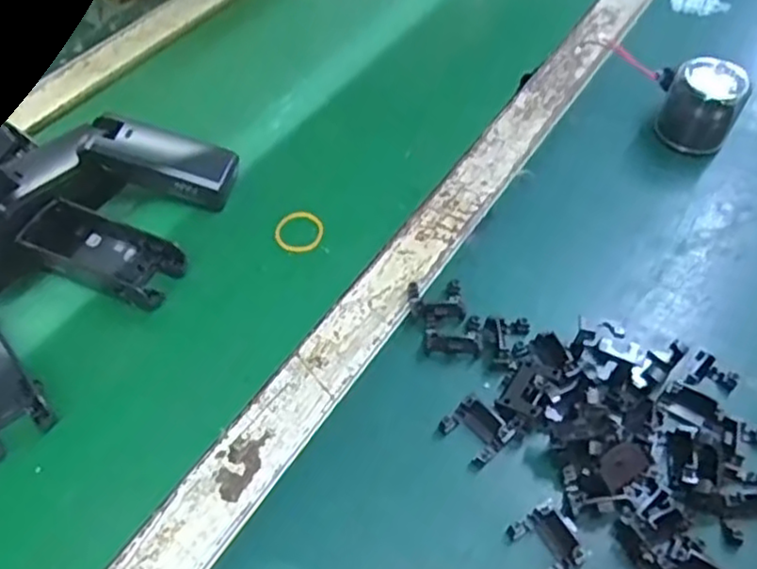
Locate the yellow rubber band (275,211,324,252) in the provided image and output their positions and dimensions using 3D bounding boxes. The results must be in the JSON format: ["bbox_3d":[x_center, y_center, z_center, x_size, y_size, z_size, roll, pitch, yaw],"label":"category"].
[{"bbox_3d":[-0.058,-0.039,0.498,0.035,0.007,0.038,1,51,-1],"label":"yellow rubber band"}]

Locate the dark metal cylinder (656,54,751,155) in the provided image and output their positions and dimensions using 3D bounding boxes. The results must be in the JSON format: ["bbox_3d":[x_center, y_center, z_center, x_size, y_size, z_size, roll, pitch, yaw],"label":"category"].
[{"bbox_3d":[0.266,-0.151,0.566,0.059,0.062,0.061,12,54,5],"label":"dark metal cylinder"}]

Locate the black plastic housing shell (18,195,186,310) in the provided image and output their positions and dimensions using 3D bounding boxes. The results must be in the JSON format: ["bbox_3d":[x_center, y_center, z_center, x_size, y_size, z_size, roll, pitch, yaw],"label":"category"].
[{"bbox_3d":[-0.190,-0.021,0.466,0.112,0.031,0.047,23,56,13],"label":"black plastic housing shell"}]

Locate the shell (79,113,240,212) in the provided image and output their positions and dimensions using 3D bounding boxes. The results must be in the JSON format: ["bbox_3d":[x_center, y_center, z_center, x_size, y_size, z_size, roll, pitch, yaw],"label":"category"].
[{"bbox_3d":[-0.160,-0.093,0.503,0.106,0.026,0.046,18,53,-11],"label":"shell"}]

